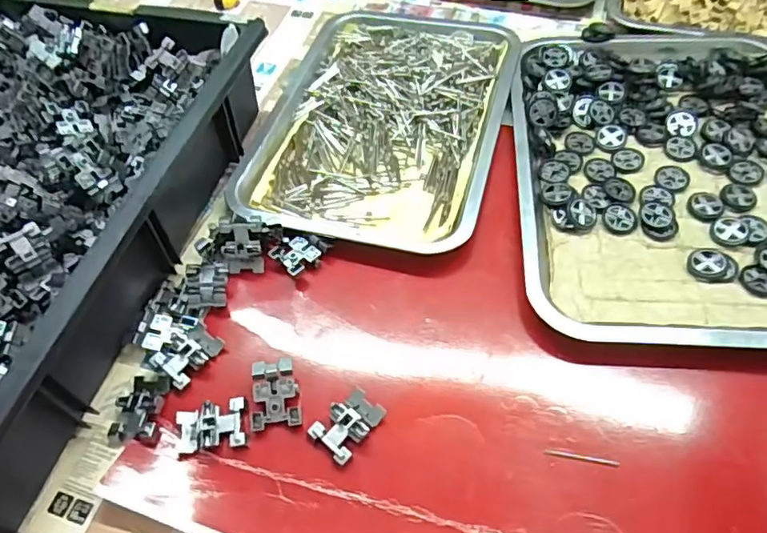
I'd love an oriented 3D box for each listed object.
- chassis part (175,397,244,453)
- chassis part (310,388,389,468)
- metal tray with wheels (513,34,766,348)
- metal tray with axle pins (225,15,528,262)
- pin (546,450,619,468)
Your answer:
[{"bbox_3d":[-0.113,0.103,0.367,0.044,0.008,0.031,-7,55,0],"label":"chassis part"},{"bbox_3d":[-0.023,0.101,0.365,0.030,0.012,0.044,34,64,24],"label":"chassis part"},{"bbox_3d":[0.241,-0.090,0.471,0.251,0.022,0.338,2,56,6],"label":"metal tray with wheels"},{"bbox_3d":[0.004,-0.143,0.528,0.208,0.019,0.304,12,57,12],"label":"metal tray with axle pins"},{"bbox_3d":[0.124,0.119,0.350,0.045,0.004,0.004,7,56,9],"label":"pin"}]

